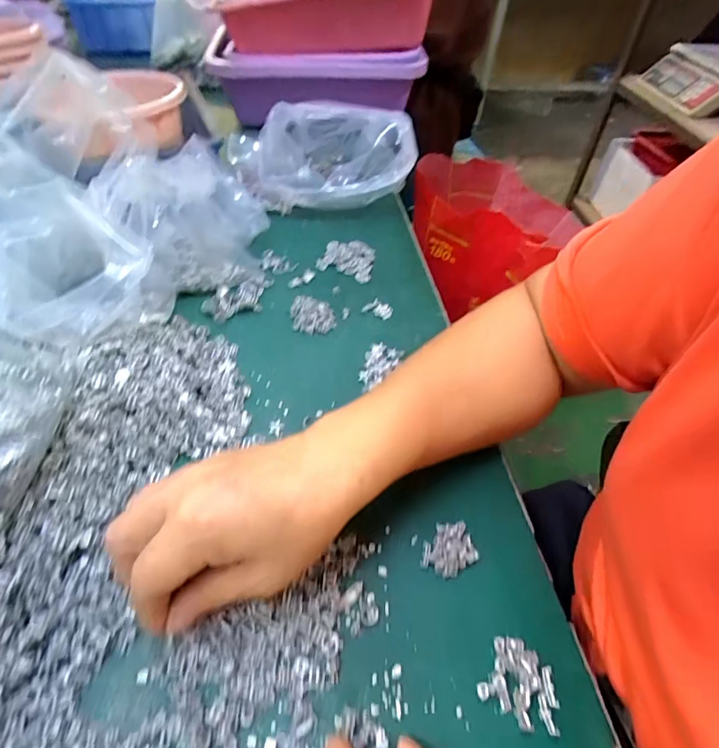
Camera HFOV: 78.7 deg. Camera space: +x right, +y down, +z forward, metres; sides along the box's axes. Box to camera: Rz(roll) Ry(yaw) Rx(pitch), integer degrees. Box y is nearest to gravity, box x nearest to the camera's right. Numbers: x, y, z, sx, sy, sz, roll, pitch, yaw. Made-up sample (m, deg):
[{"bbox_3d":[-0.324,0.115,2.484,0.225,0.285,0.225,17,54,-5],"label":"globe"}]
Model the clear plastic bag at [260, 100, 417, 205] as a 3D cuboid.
[{"bbox_3d":[-0.027,-0.227,0.471,0.163,0.100,0.066,8,49,4],"label":"clear plastic bag"}]

